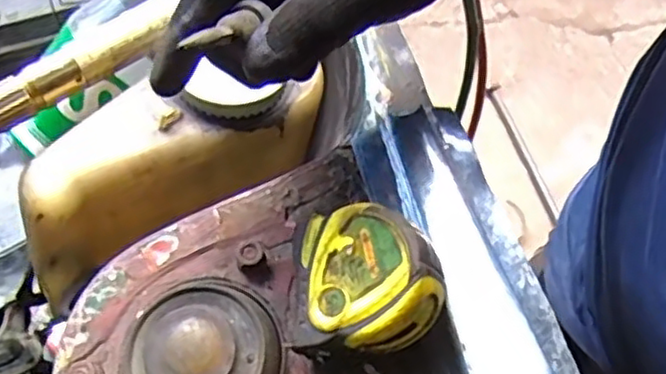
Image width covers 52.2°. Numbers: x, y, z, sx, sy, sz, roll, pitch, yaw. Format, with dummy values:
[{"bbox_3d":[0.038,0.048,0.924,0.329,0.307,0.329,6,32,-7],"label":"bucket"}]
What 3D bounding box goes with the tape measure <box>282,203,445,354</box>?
[{"bbox_3d":[0.018,0.042,0.314,0.064,0.037,0.066,-10,64,24],"label":"tape measure"}]

